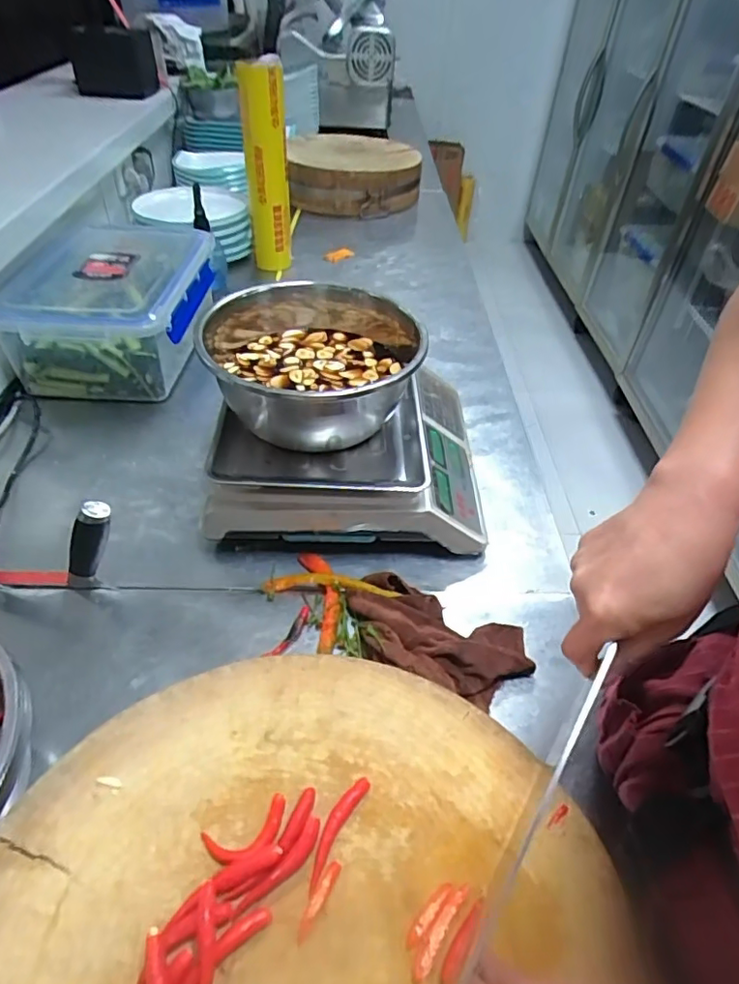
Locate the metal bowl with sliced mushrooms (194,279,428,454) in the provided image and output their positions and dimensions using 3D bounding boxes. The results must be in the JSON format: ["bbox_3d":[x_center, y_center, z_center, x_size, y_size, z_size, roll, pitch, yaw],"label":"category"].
[{"bbox_3d":[-0.067,-0.163,0.671,0.243,0.102,0.297,-1,45,-5],"label":"metal bowl with sliced mushrooms"}]

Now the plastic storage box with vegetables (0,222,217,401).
[{"bbox_3d":[-0.412,-0.310,0.943,0.264,0.142,0.362,0,45,-4],"label":"plastic storage box with vegetables"}]

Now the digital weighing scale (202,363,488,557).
[{"bbox_3d":[-0.019,-0.074,0.736,0.323,0.122,0.316,1,45,-3],"label":"digital weighing scale"}]

